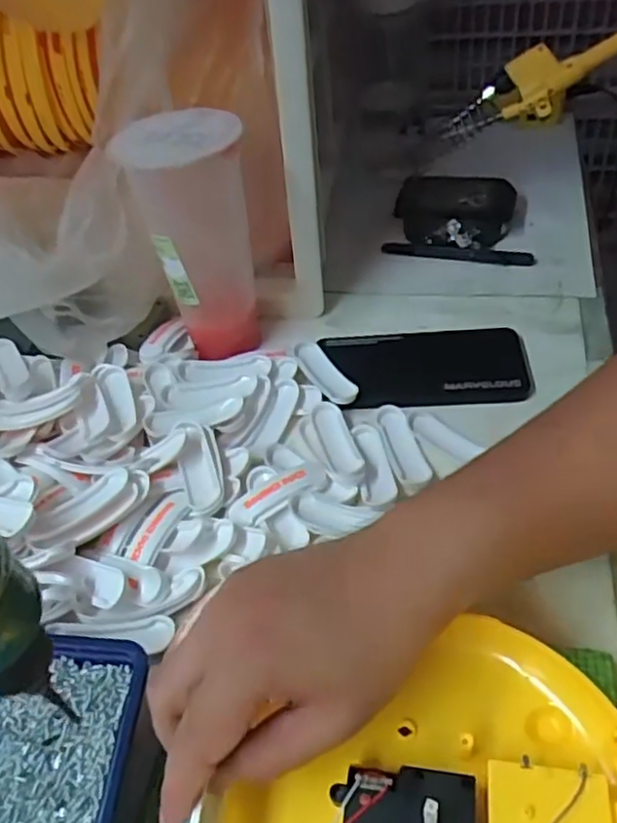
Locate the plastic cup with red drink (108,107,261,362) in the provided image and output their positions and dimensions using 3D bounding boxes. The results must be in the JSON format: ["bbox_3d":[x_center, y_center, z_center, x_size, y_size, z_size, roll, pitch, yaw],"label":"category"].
[{"bbox_3d":[-0.082,-0.131,0.490,0.074,0.153,0.075,-4,46,5],"label":"plastic cup with red drink"}]

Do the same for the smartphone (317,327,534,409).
[{"bbox_3d":[0.088,-0.038,0.501,0.148,0.011,0.082,-5,46,4],"label":"smartphone"}]

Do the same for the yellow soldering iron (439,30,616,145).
[{"bbox_3d":[0.219,-0.283,0.540,0.227,0.064,0.023,-20,42,24],"label":"yellow soldering iron"}]

